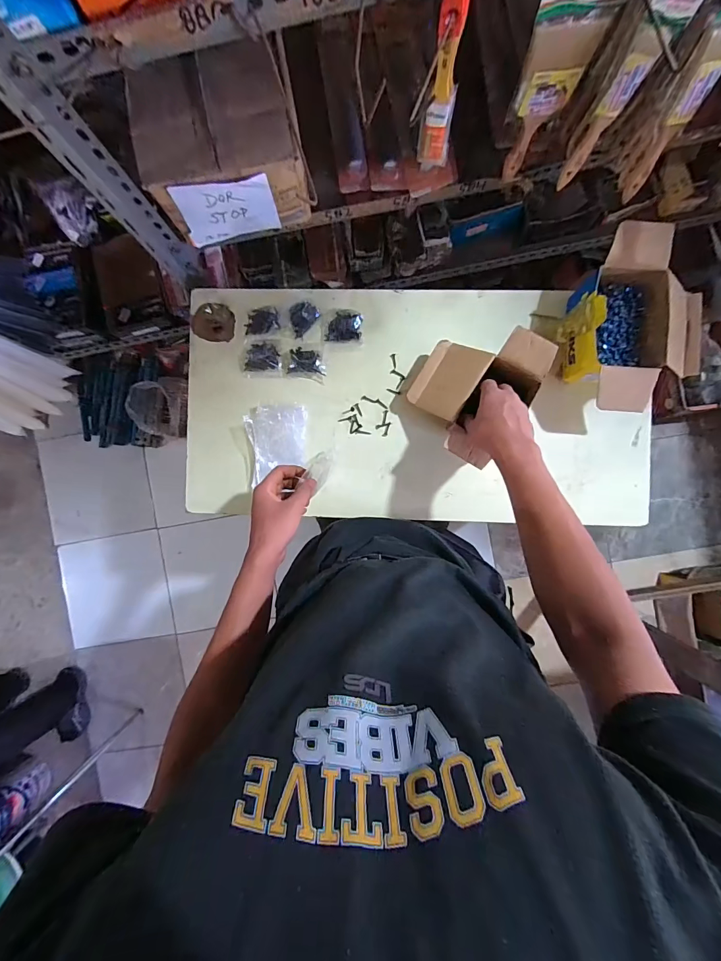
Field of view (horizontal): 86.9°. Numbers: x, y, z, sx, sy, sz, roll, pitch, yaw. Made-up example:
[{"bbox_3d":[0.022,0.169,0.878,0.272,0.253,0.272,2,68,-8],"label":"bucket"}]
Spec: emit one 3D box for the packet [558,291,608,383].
[{"bbox_3d":[0.341,-0.218,0.589,0.012,0.106,0.116,-1,90,1],"label":"packet"}]

